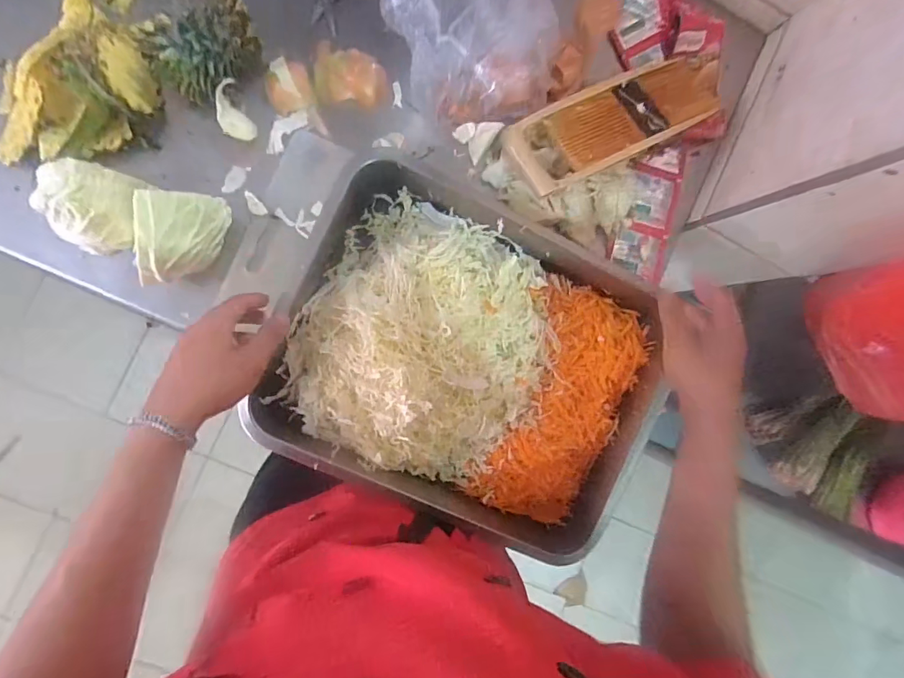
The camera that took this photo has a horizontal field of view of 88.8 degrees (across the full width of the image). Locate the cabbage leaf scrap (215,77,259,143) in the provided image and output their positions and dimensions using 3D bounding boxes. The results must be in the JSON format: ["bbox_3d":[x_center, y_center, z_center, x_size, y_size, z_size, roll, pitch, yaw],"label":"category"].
[{"bbox_3d":[-0.251,-0.258,0.526,0.035,0.007,0.063,-29,120,-17],"label":"cabbage leaf scrap"}]

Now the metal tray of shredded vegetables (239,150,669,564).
[{"bbox_3d":[0.026,0.014,0.536,0.436,0.076,0.372,24,87,-8],"label":"metal tray of shredded vegetables"}]

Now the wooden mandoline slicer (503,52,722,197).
[{"bbox_3d":[0.219,-0.284,0.584,0.315,0.026,0.109,-28,76,-9],"label":"wooden mandoline slicer"}]

